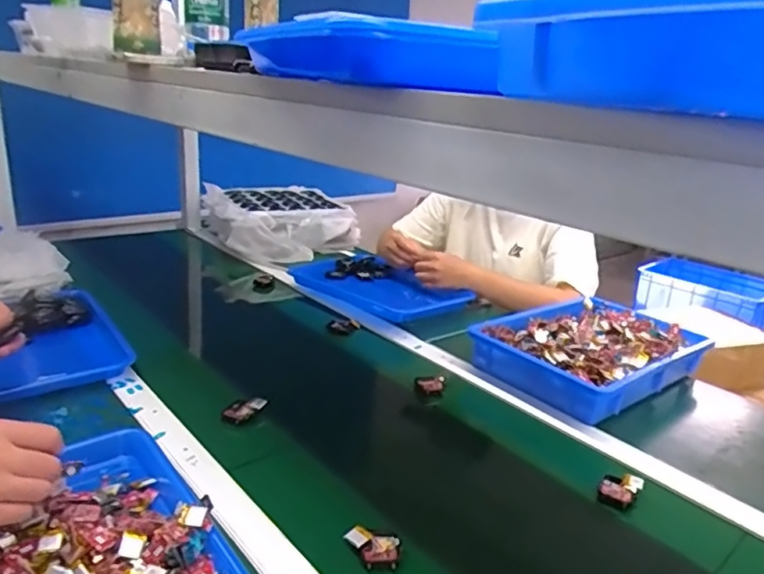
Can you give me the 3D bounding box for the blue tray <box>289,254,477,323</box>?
[{"bbox_3d":[-0.014,-0.006,1.254,0.239,0.046,0.366,-15,27,-42],"label":"blue tray"}]

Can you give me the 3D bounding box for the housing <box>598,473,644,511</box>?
[{"bbox_3d":[0.269,0.230,0.667,0.038,0.026,0.046,19,24,37],"label":"housing"}]

